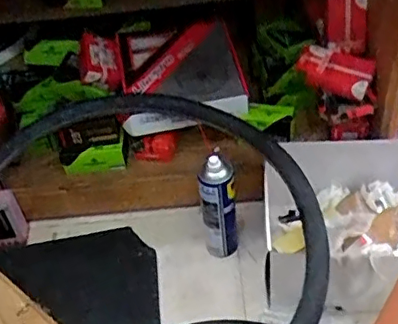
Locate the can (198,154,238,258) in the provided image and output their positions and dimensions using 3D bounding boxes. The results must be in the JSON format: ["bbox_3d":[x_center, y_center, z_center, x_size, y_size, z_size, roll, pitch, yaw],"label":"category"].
[{"bbox_3d":[0.039,0.091,1.068,0.065,0.235,0.056,-6,43,1],"label":"can"}]

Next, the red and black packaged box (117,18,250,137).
[{"bbox_3d":[-0.042,-0.202,1.212,0.262,0.080,0.295,-10,46,-2],"label":"red and black packaged box"}]

